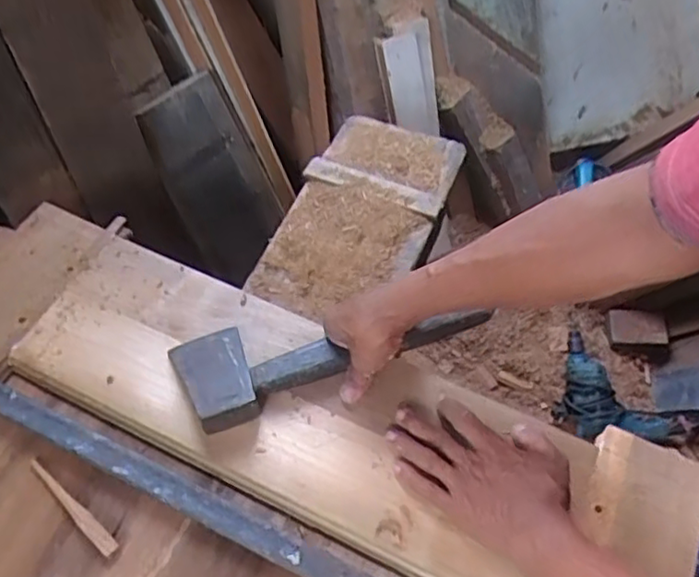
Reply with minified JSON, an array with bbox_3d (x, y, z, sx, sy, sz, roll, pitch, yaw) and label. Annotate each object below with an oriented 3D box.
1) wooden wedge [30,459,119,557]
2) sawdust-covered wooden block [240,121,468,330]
[{"bbox_3d":[-0.258,0.201,0.610,0.121,0.005,0.014,37,63,20],"label":"wooden wedge"},{"bbox_3d":[0.021,-0.106,0.895,0.189,0.031,0.370,19,59,11],"label":"sawdust-covered wooden block"}]

